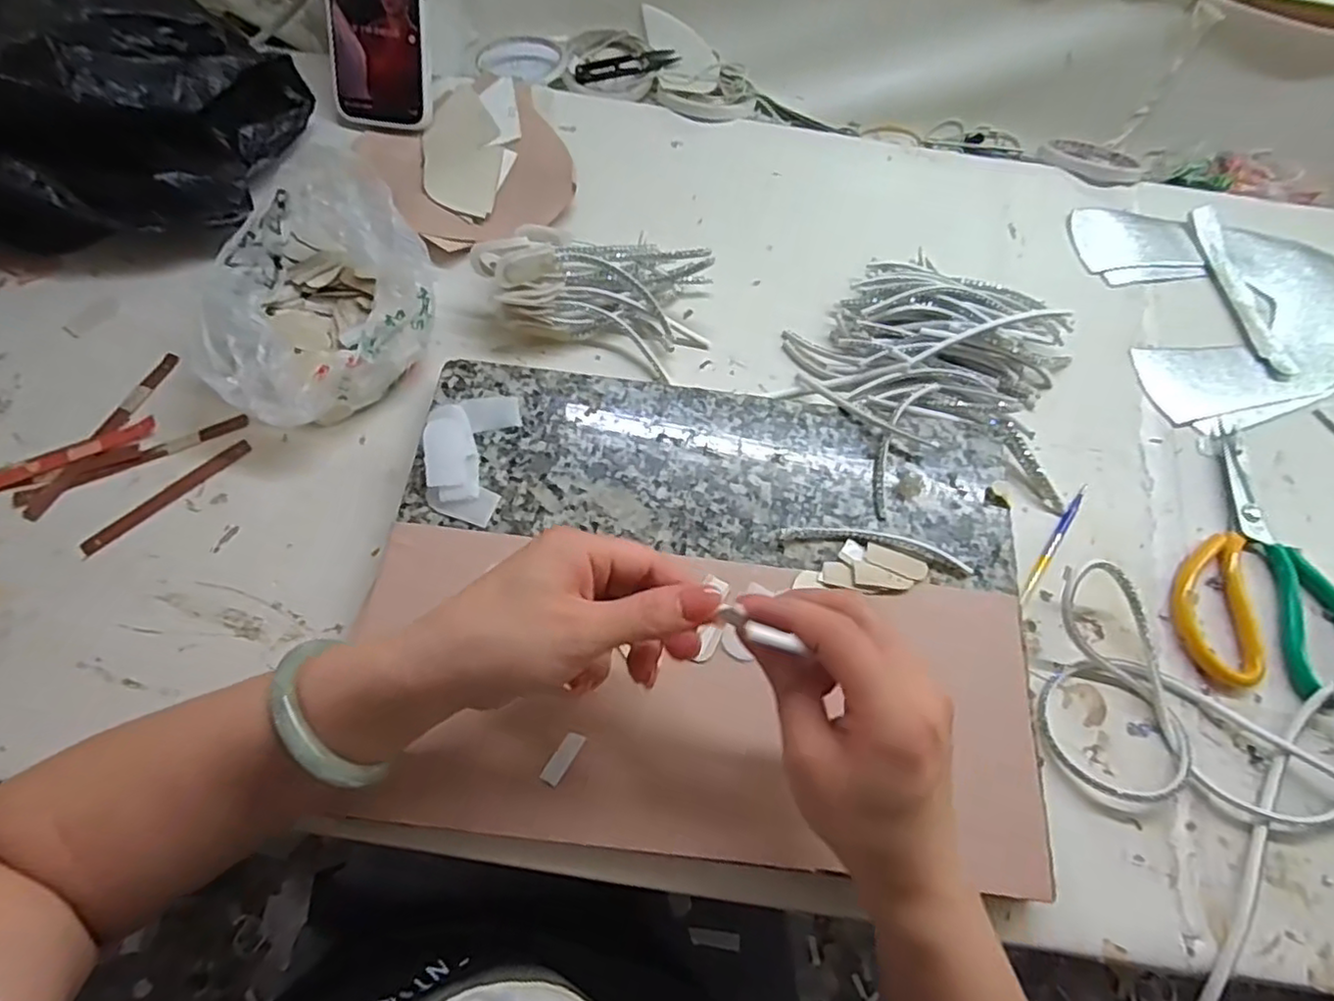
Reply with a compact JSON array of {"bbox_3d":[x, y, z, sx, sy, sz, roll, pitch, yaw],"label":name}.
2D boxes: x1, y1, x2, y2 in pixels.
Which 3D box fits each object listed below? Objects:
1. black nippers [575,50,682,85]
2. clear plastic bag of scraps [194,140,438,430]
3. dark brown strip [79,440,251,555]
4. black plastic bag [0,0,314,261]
[{"bbox_3d":[-0.038,-0.411,0.614,0.100,0.005,0.025,-24,68,-14],"label":"black nippers"},{"bbox_3d":[-0.244,-0.140,0.440,0.159,0.072,0.165,-38,72,-19],"label":"clear plastic bag of scraps"},{"bbox_3d":[-0.315,-0.004,0.411,0.013,0.005,0.106,40,68,15],"label":"dark brown strip"},{"bbox_3d":[-0.444,-0.315,0.482,0.293,0.119,0.231,-14,68,-9],"label":"black plastic bag"}]

